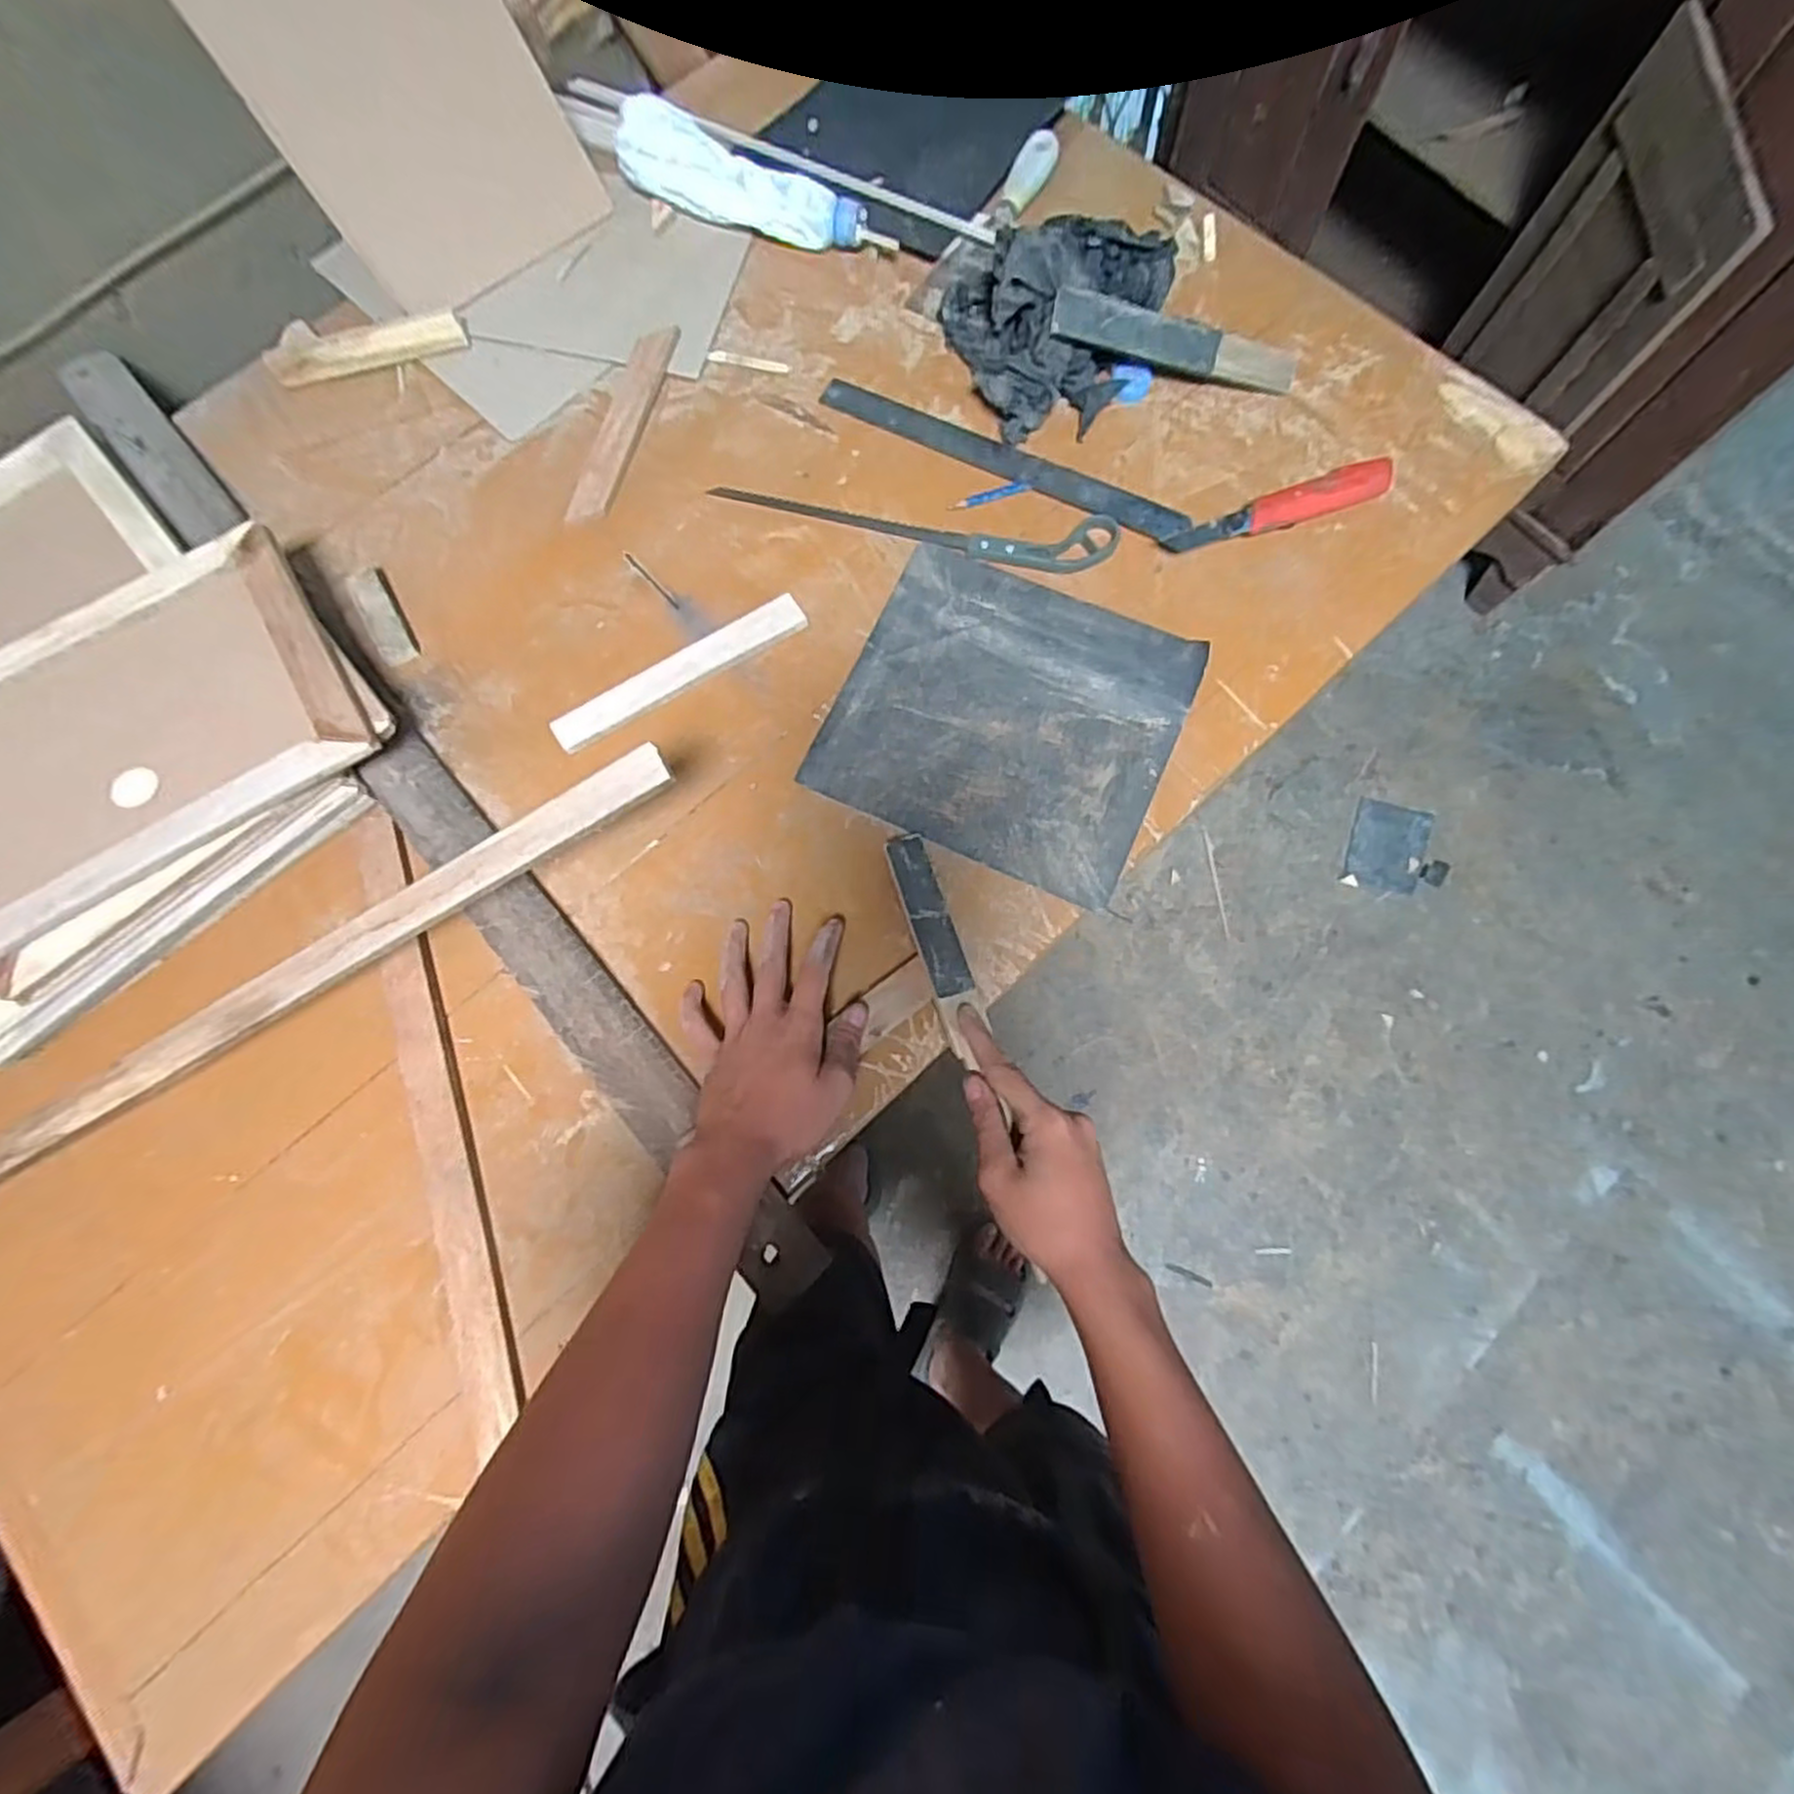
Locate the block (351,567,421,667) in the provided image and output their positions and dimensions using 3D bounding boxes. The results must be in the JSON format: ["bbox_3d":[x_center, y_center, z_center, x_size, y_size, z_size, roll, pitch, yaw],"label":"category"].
[{"bbox_3d":[-0.404,-0.222,0.611,0.027,0.007,0.096,-29,78,-5],"label":"block"}]

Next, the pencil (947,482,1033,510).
[{"bbox_3d":[0.075,-0.323,0.625,0.068,0.004,0.010,-16,77,-2],"label":"pencil"}]

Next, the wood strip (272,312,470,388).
[{"bbox_3d":[-0.453,-0.471,0.669,0.159,0.014,0.037,-16,77,-3],"label":"wood strip"}]

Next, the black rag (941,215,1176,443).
[{"bbox_3d":[0.124,-0.469,0.619,0.177,0.082,0.181,7,77,3],"label":"black rag"}]

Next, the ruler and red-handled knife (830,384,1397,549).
[{"bbox_3d":[0.152,-0.339,0.617,0.447,0.021,0.104,14,77,5],"label":"ruler and red-handled knife"}]

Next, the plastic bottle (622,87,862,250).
[{"bbox_3d":[-0.135,-0.624,0.678,0.224,0.051,0.066,27,79,7],"label":"plastic bottle"}]

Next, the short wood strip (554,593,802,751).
[{"bbox_3d":[-0.164,-0.172,0.596,0.206,0.013,0.031,-31,78,-6],"label":"short wood strip"}]

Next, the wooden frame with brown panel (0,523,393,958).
[{"bbox_3d":[-0.538,-0.112,0.535,0.305,0.026,0.217,-34,77,-5],"label":"wooden frame with brown panel"}]

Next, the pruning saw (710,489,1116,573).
[{"bbox_3d":[0.012,-0.293,0.617,0.321,0.008,0.047,6,77,3],"label":"pruning saw"}]

